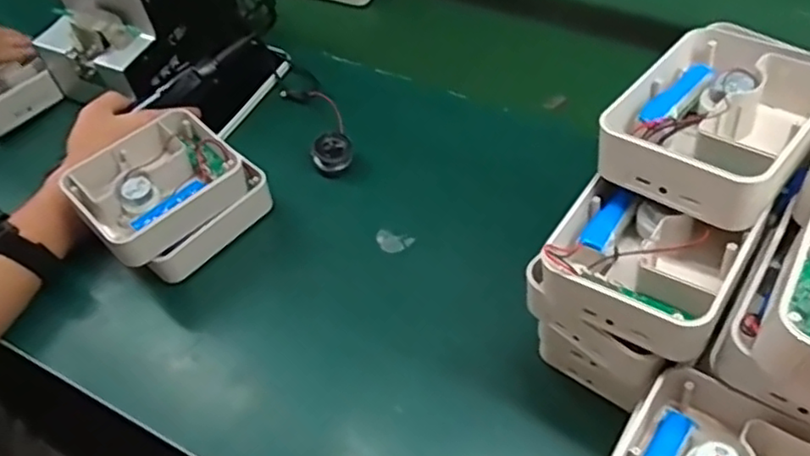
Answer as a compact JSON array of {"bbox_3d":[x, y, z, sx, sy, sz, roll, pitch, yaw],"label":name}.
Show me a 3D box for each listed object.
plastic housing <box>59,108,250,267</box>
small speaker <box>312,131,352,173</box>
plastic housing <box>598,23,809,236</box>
[{"bbox_3d":[-0.210,-0.034,0.574,0.104,0.052,0.135,36,63,27],"label":"plastic housing"},{"bbox_3d":[-0.072,-0.074,0.646,0.038,0.020,0.037,-2,53,3],"label":"small speaker"},{"bbox_3d":[0.192,-0.070,0.397,0.104,0.042,0.142,36,63,27],"label":"plastic housing"}]

